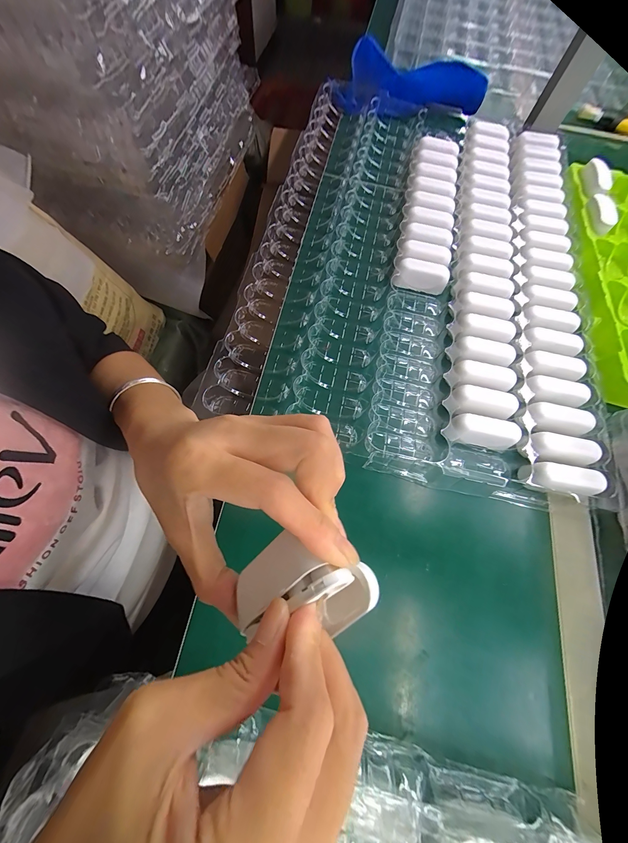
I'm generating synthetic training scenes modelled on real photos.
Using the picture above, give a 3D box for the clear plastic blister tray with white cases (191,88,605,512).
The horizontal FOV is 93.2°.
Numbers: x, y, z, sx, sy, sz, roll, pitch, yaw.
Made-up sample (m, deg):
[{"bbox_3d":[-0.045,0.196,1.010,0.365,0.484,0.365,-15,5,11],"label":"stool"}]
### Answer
[{"bbox_3d":[0.145,-0.219,0.384,0.396,0.043,0.583,14,69,1],"label":"clear plastic blister tray with white cases"}]

